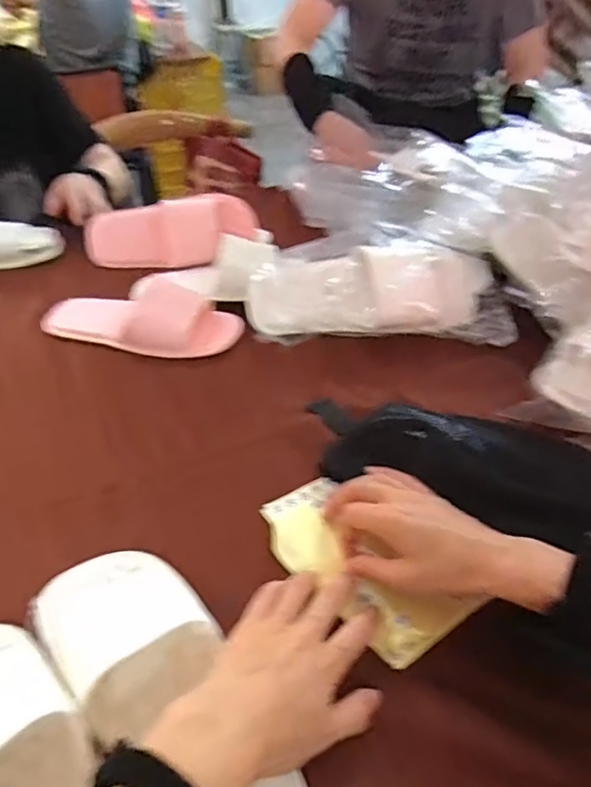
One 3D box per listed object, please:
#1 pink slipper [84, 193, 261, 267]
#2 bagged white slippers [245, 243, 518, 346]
[{"bbox_3d":[-0.178,-0.229,0.804,0.245,0.083,0.079,-8,42,-10],"label":"pink slipper"},{"bbox_3d":[0.107,-0.128,0.686,0.327,0.072,0.114,-1,42,-3],"label":"bagged white slippers"}]

